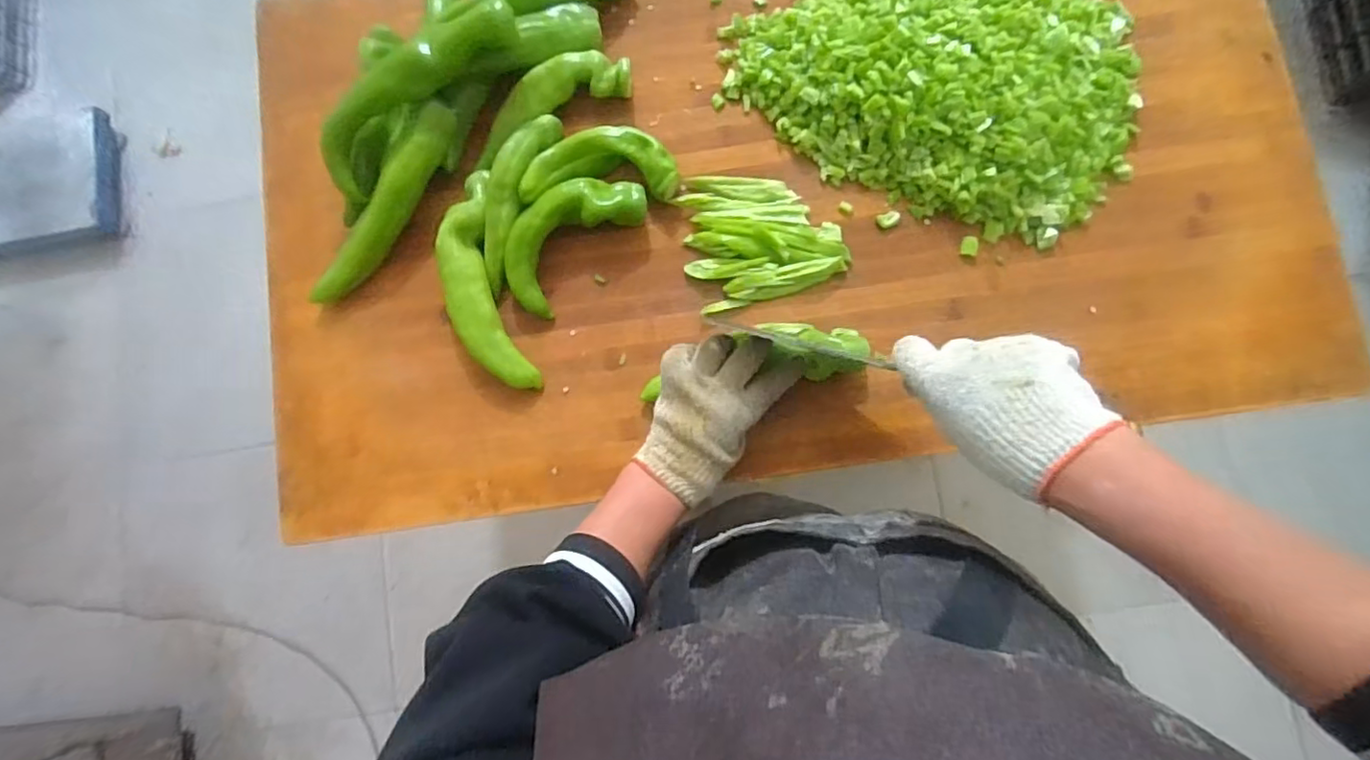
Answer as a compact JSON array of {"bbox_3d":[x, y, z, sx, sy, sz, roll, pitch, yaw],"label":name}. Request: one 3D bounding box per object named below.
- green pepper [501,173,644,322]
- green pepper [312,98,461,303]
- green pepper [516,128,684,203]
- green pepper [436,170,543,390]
[{"bbox_3d":[-0.105,-0.130,0.556,0.068,0.045,0.144,44,87,7],"label":"green pepper"},{"bbox_3d":[-0.269,-0.154,0.565,0.029,0.038,0.205,37,99,7],"label":"green pepper"},{"bbox_3d":[-0.076,-0.192,0.562,0.134,0.031,0.061,-5,82,2],"label":"green pepper"},{"bbox_3d":[-0.182,-0.085,0.559,0.056,0.032,0.194,-14,82,1],"label":"green pepper"}]

